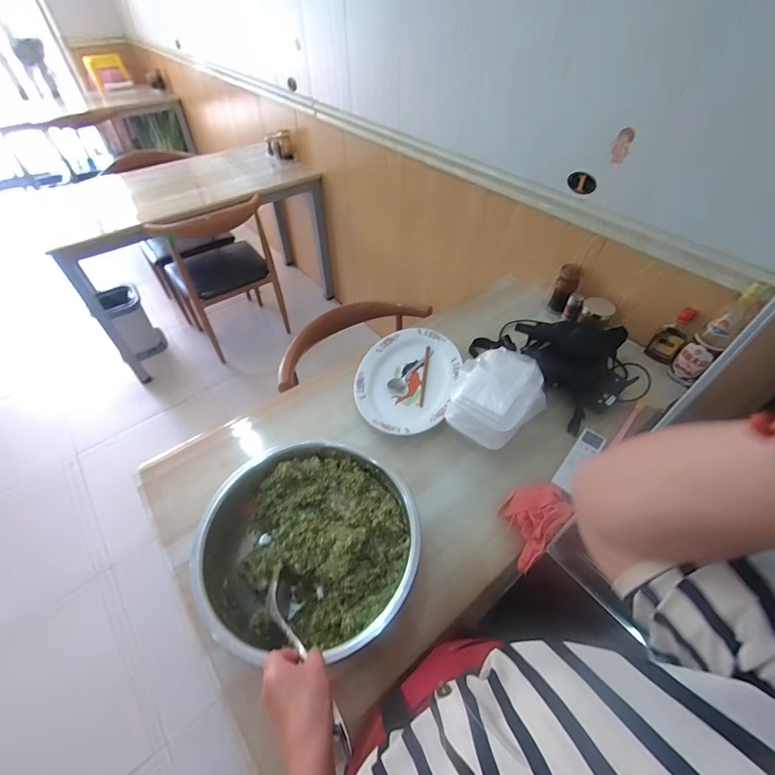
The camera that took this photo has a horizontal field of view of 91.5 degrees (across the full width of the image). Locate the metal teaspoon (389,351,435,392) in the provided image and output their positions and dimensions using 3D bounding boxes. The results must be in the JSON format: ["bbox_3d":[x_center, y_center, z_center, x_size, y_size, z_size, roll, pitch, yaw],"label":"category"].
[{"bbox_3d":[0.063,-0.049,0.980,0.041,0.031,0.159,31,55,25],"label":"metal teaspoon"}]

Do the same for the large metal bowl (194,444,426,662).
[{"bbox_3d":[-0.128,0.256,0.625,0.351,0.100,0.320,0,48,0],"label":"large metal bowl"}]

